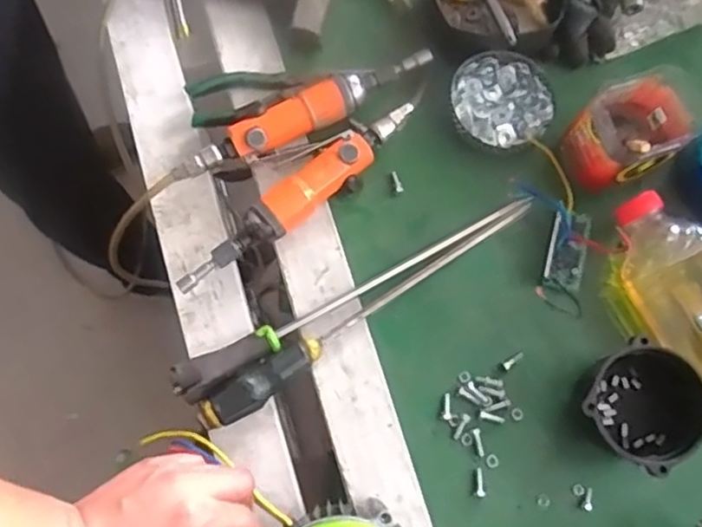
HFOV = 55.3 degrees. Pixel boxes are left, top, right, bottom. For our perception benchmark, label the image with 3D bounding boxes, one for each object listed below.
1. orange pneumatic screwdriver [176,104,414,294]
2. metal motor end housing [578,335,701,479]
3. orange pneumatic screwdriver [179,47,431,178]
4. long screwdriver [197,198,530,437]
[{"bbox_3d":[-0.046,-0.064,0.629,0.276,0.041,0.041,-39,79,-11],"label":"orange pneumatic screwdriver"},{"bbox_3d":[0.252,0.118,0.571,0.094,0.055,0.095,0,74,-1],"label":"metal motor end housing"},{"bbox_3d":[-0.044,-0.144,0.653,0.266,0.045,0.033,-27,77,-9],"label":"orange pneumatic screwdriver"},{"bbox_3d":[0.016,0.040,0.605,0.347,0.025,0.032,-34,78,-10],"label":"long screwdriver"}]

